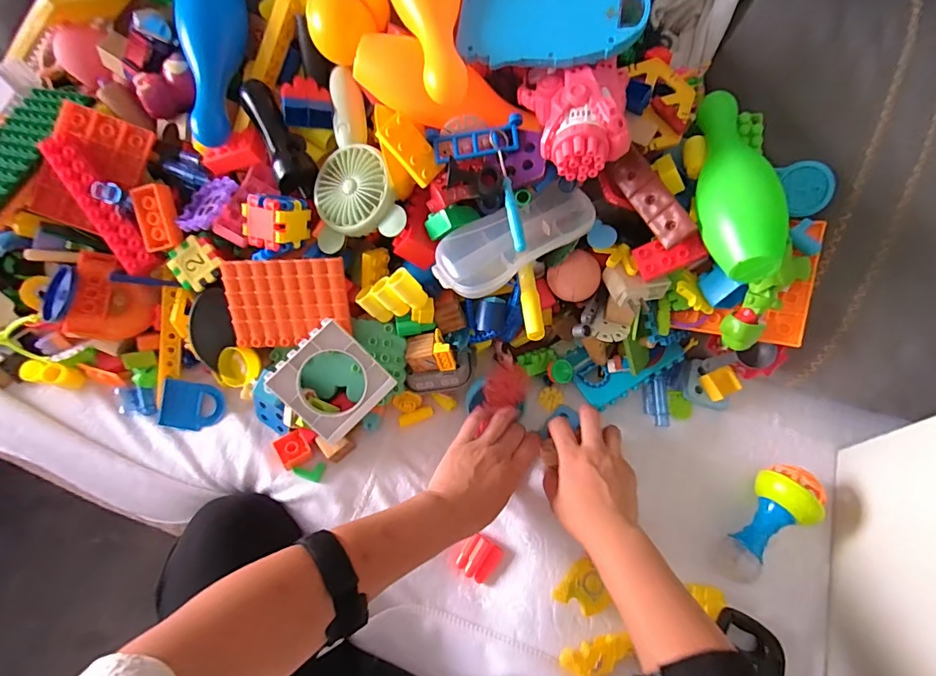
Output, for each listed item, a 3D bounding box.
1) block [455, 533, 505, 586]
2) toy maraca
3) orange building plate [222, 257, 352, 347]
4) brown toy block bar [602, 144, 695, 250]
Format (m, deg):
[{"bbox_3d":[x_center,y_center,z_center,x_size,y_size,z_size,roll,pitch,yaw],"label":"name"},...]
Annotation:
[{"bbox_3d":[0.012,0.236,0.496,0.038,0.015,0.042,33,75,11],"label":"block"},{"bbox_3d":[0.308,0.188,0.476,0.061,0.050,0.135,37,76,12],"label":"toy maraca"},{"bbox_3d":[-0.187,-0.037,0.483,0.121,0.009,0.090,-1,108,3],"label":"orange building plate"},{"bbox_3d":[0.171,-0.132,0.432,0.033,0.013,0.105,-41,67,31],"label":"brown toy block bar"}]

